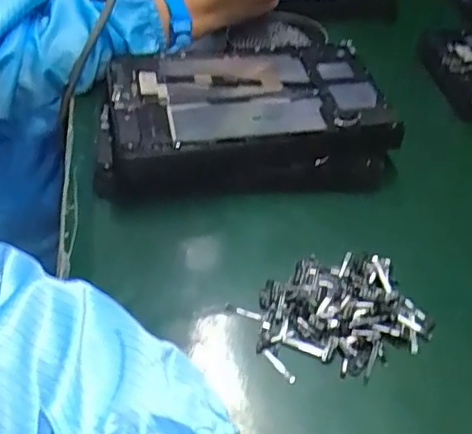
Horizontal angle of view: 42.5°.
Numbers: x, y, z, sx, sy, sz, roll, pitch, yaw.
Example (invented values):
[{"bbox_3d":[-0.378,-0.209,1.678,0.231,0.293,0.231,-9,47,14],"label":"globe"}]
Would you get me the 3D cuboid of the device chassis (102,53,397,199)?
[{"bbox_3d":[0.004,-0.096,0.558,0.257,0.058,0.180,-1,42,-6],"label":"device chassis"}]

